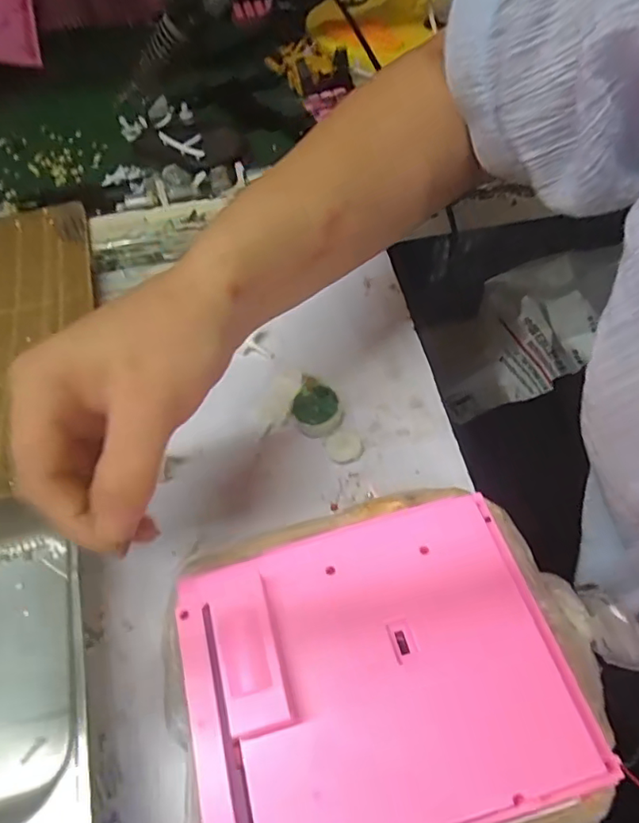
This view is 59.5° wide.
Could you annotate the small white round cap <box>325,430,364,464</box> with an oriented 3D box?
[{"bbox_3d":[0.016,0.022,0.363,0.023,0.004,0.023,-1,56,2],"label":"small white round cap"}]

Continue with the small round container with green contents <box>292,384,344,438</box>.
[{"bbox_3d":[-0.002,-0.002,0.371,0.030,0.015,0.031,-1,56,2],"label":"small round container with green contents"}]

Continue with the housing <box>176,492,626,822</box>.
[{"bbox_3d":[0.022,0.108,0.236,0.152,0.023,0.124,-14,56,-7],"label":"housing"}]

